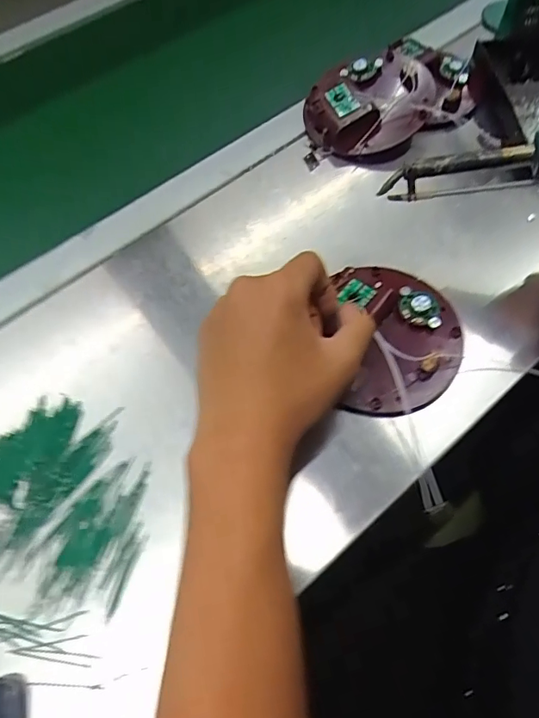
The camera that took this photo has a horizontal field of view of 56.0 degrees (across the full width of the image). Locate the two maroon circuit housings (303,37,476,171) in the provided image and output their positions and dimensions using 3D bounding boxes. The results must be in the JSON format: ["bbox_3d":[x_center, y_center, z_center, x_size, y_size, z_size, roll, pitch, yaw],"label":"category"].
[{"bbox_3d":[0.113,-0.252,0.485,0.196,0.038,0.114,-33,65,-14],"label":"two maroon circuit housings"}]

